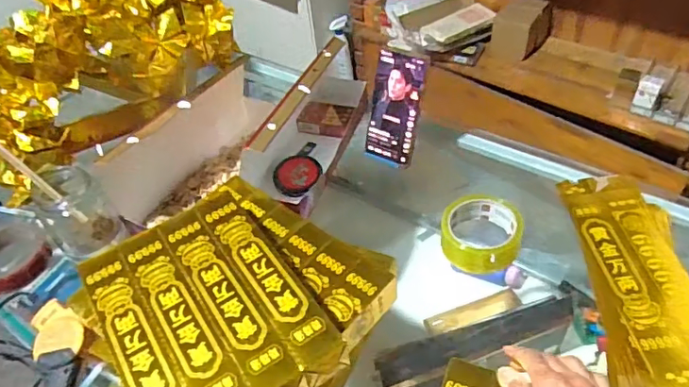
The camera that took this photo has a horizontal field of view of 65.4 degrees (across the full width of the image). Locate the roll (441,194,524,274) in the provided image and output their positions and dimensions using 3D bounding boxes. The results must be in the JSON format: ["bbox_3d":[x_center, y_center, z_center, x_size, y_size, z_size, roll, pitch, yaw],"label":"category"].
[{"bbox_3d":[0.166,0.047,0.650,0.093,0.047,0.087,-4,45,4],"label":"roll"}]

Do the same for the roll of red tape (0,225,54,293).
[{"bbox_3d":[-0.452,0.084,0.721,0.112,0.039,0.097,22,52,26],"label":"roll of red tape"}]

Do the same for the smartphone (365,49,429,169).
[{"bbox_3d":[0.070,-0.115,0.742,0.072,0.156,0.014,18,25,23],"label":"smartphone"}]

